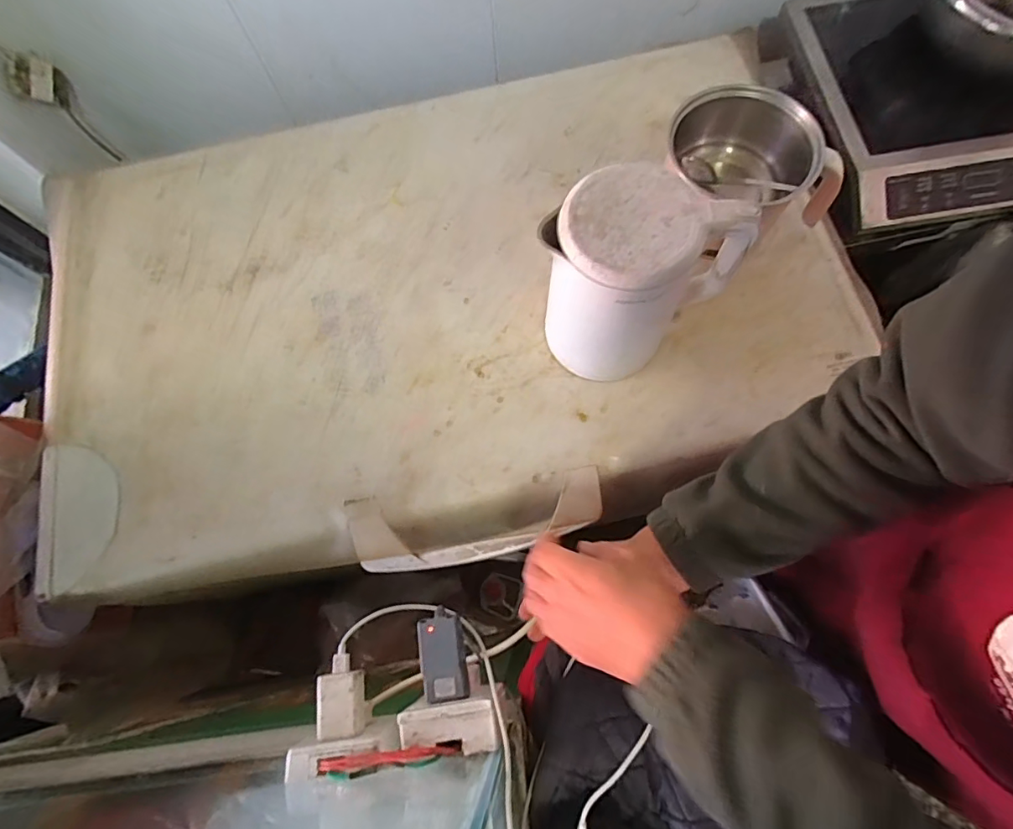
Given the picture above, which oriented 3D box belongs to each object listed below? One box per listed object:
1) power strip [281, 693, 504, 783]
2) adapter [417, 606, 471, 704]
[{"bbox_3d":[-0.100,0.285,0.444,0.183,0.032,0.040,-11,73,0],"label":"power strip"},{"bbox_3d":[-0.060,0.225,0.474,0.040,0.019,0.076,-10,73,0],"label":"adapter"}]

